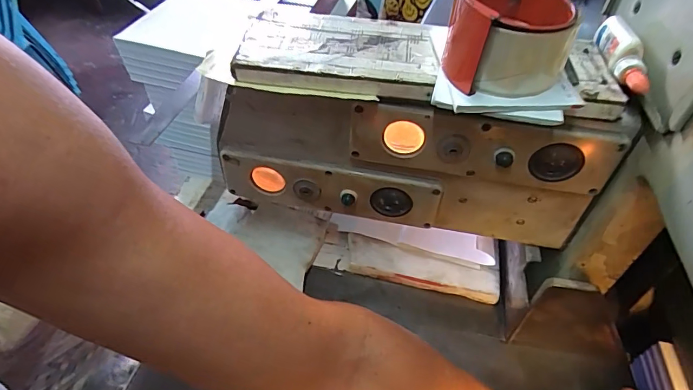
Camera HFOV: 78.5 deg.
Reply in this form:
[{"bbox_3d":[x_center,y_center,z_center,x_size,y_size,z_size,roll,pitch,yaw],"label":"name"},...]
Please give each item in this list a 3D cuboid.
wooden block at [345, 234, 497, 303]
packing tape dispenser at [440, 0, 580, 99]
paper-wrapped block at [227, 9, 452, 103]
[{"bbox_3d":[0.095,0.098,0.543,0.192,0.023,0.048,14,46,10],"label":"wooden block"},{"bbox_3d":[0.124,-0.129,0.330,0.083,0.067,0.102,9,45,5],"label":"packing tape dispenser"},{"bbox_3d":[-0.006,-0.128,0.378,0.172,0.023,0.104,7,45,4],"label":"paper-wrapped block"}]

